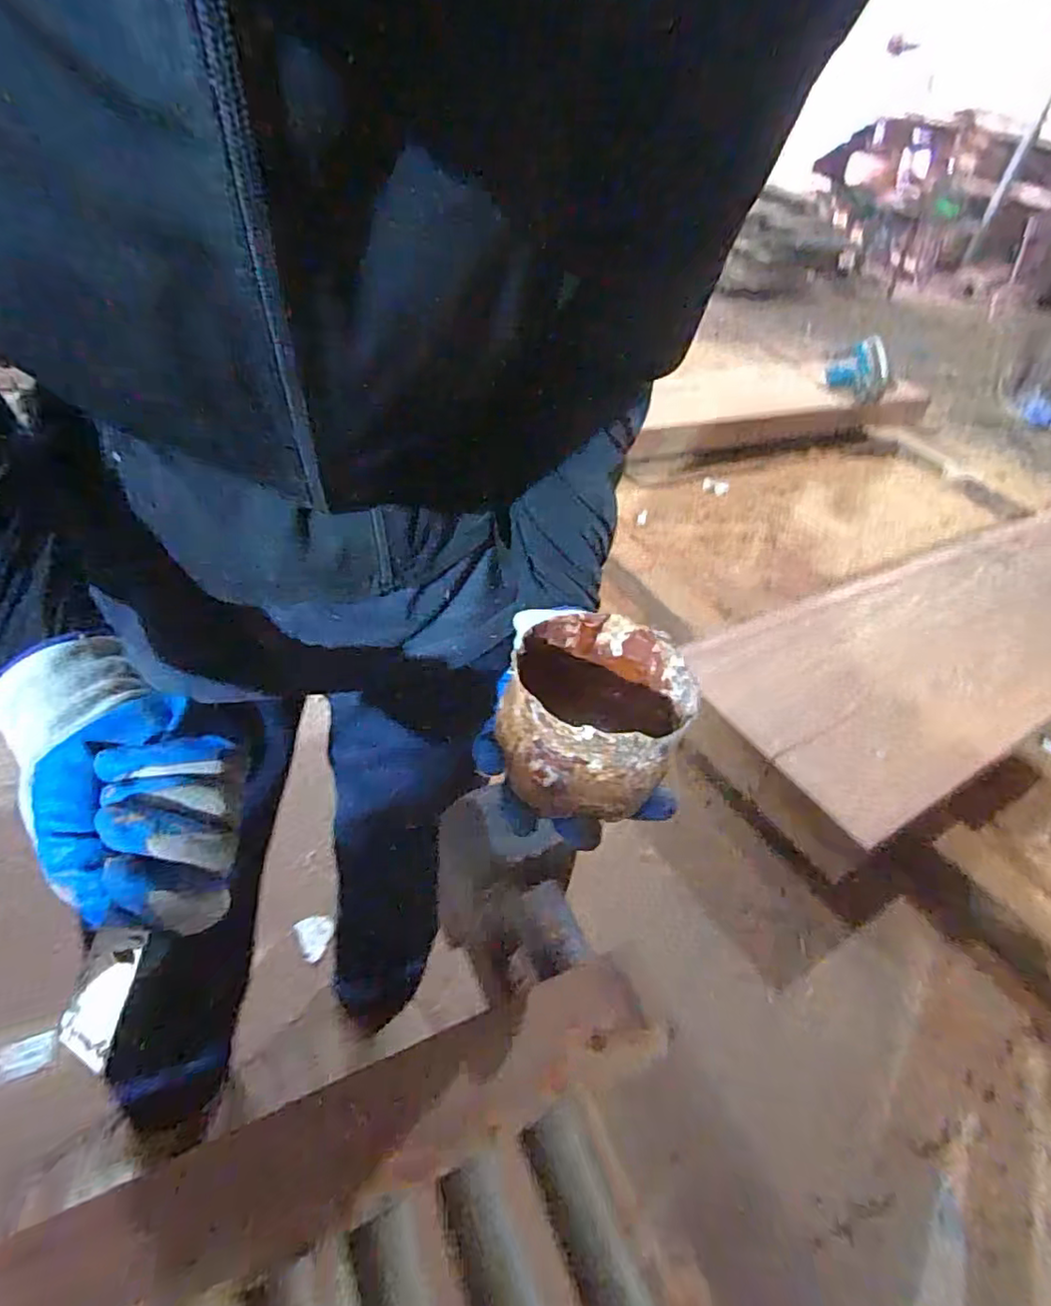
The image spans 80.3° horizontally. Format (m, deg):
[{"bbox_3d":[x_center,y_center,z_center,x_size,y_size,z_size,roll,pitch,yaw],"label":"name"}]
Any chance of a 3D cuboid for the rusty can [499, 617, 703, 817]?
[{"bbox_3d":[0.037,0.030,0.328,0.086,0.068,0.092,21,44,13],"label":"rusty can"}]

